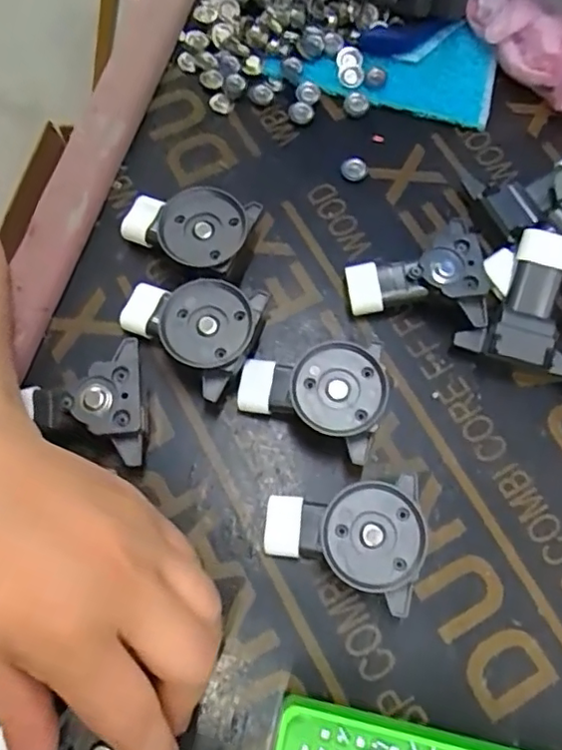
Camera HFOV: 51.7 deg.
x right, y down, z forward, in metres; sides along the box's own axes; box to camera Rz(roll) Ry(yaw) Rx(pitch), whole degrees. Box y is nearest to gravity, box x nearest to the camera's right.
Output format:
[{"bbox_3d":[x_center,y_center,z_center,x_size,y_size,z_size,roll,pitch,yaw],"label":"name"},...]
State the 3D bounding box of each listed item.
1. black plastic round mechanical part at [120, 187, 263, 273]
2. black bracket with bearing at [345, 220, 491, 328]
[{"bbox_3d":[-0.048,-0.072,0.293,0.065,0.030,0.042,16,72,3],"label":"black plastic round mechanical part"},{"bbox_3d":[0.066,-0.050,0.291,0.063,0.026,0.054,-2,72,-3],"label":"black bracket with bearing"}]

